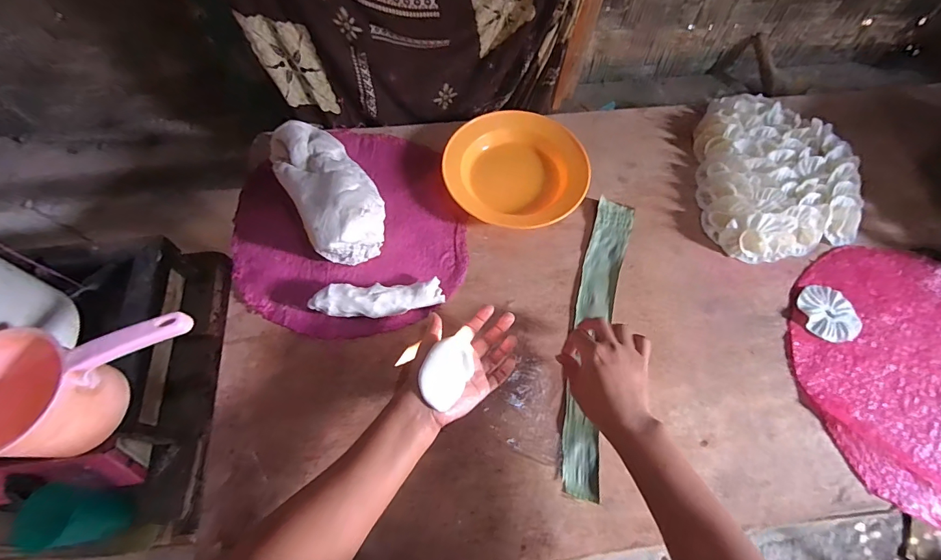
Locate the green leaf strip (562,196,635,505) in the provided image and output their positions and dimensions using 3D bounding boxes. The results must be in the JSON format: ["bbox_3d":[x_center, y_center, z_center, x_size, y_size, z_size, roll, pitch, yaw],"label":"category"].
[{"bbox_3d":[0.169,0.064,0.562,0.058,0.009,0.413,13,65,9],"label":"green leaf strip"}]

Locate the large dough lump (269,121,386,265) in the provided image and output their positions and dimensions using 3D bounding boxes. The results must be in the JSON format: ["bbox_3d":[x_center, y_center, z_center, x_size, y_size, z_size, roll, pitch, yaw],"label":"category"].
[{"bbox_3d":[-0.198,-0.128,0.588,0.102,0.101,0.210,-28,68,-14],"label":"large dough lump"}]

